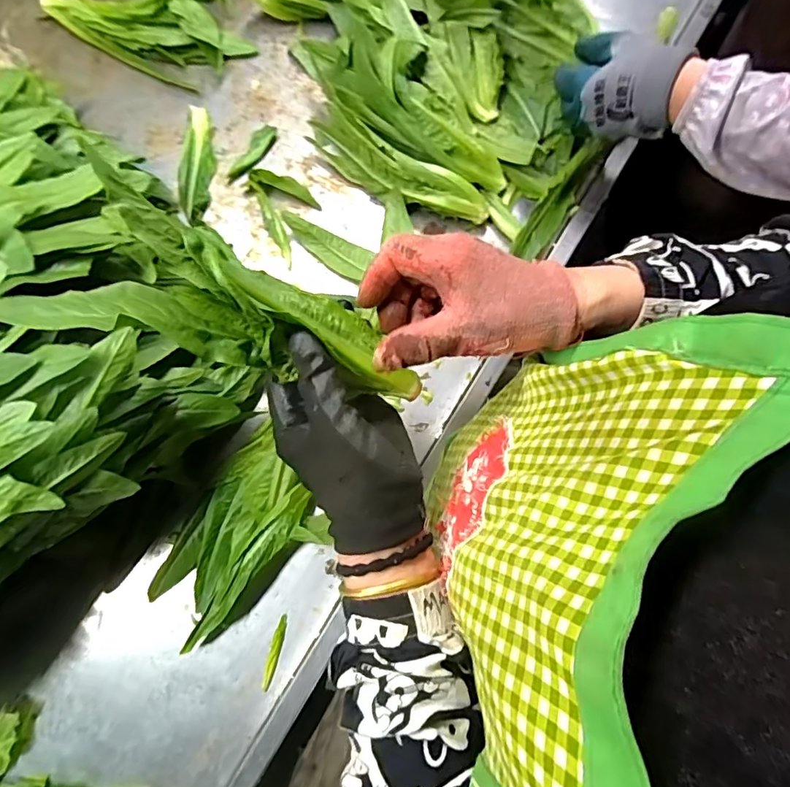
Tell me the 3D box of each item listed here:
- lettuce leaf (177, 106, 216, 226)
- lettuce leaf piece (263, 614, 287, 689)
[{"bbox_3d":[-0.217,-0.253,0.540,0.033,0.010,0.138,3,80,1],"label":"lettuce leaf"},{"bbox_3d":[-0.111,0.238,0.454,0.011,0.007,0.062,12,79,1],"label":"lettuce leaf piece"}]

